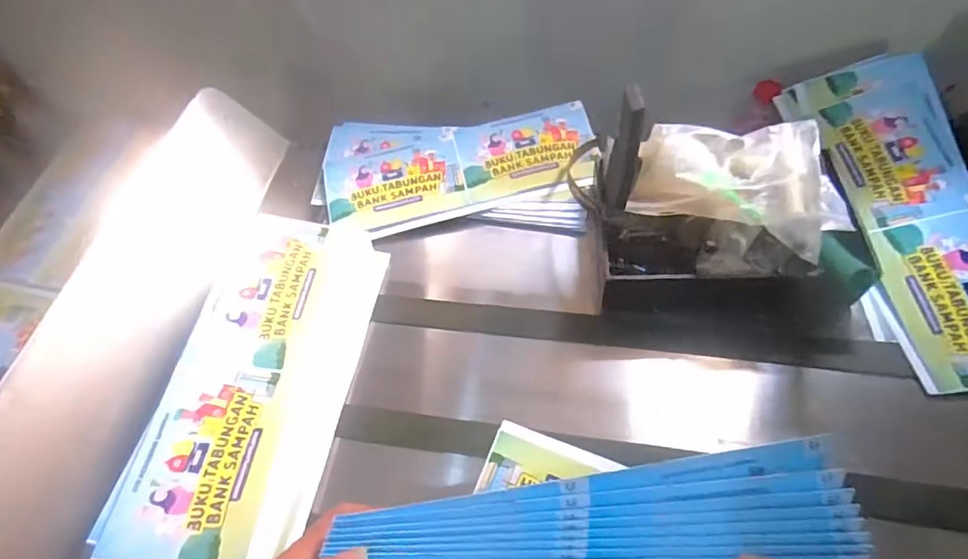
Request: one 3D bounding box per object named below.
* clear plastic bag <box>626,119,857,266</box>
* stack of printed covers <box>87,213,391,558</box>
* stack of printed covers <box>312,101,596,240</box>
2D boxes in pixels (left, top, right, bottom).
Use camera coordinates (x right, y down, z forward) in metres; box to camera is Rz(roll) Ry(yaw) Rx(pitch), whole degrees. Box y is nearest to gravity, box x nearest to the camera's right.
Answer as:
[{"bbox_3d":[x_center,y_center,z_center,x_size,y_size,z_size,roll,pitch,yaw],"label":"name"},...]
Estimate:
[{"bbox_3d":[0.237,-0.092,0.492,0.181,0.053,0.140,22,62,17],"label":"clear plastic bag"},{"bbox_3d":[-0.194,0.085,0.472,0.135,0.055,0.313,7,58,9],"label":"stack of printed covers"},{"bbox_3d":[-0.037,-0.122,0.601,0.299,0.027,0.172,0,58,4],"label":"stack of printed covers"}]

